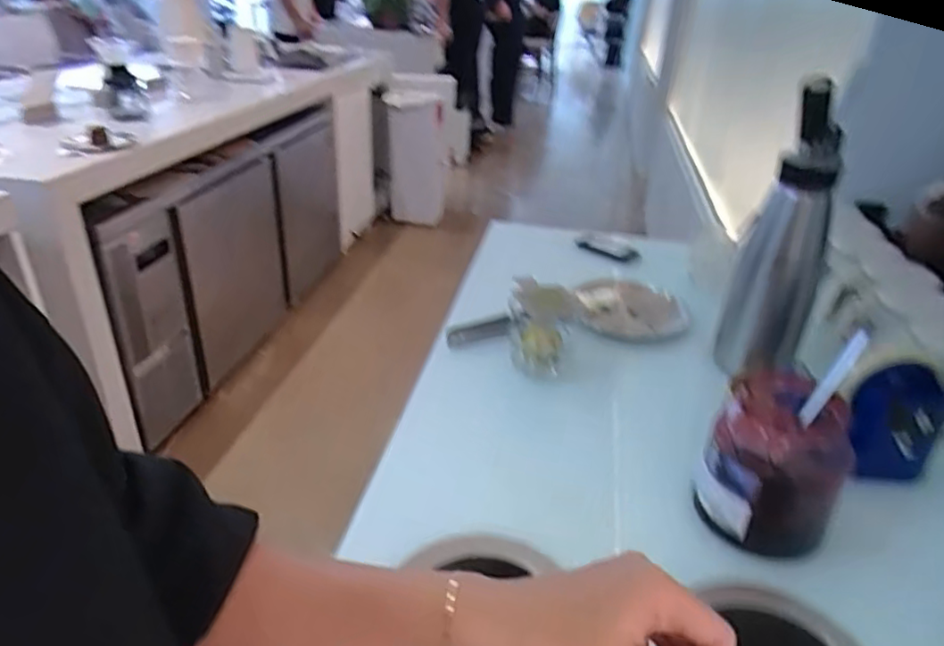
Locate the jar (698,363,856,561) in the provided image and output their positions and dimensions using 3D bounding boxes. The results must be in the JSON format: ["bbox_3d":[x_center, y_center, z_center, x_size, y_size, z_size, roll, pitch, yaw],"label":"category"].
[{"bbox_3d":[0.253,0.115,0.534,0.102,0.113,0.133,17,33,26],"label":"jar"}]

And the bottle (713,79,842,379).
[{"bbox_3d":[0.358,-0.094,0.731,0.090,0.314,0.082,15,32,22],"label":"bottle"}]

